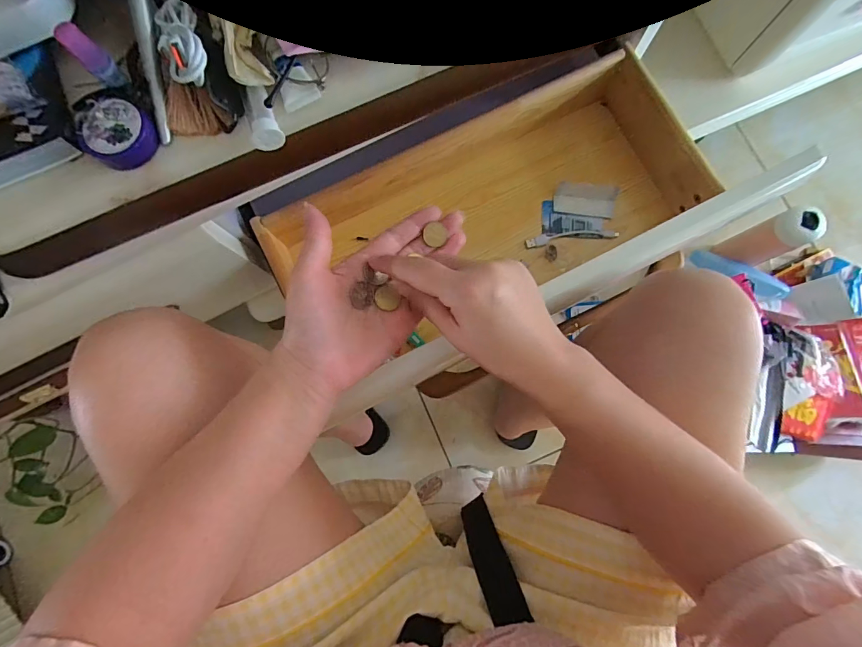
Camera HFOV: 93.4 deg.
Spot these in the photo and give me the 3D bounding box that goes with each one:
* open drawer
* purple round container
[{"bbox_3d":[0.082,-0.132,0.490,0.494,0.187,0.274,-28,81,-3],"label":"open drawer"},{"bbox_3d":[-0.243,-0.147,0.315,0.049,0.020,0.049,0,81,1],"label":"purple round container"}]

